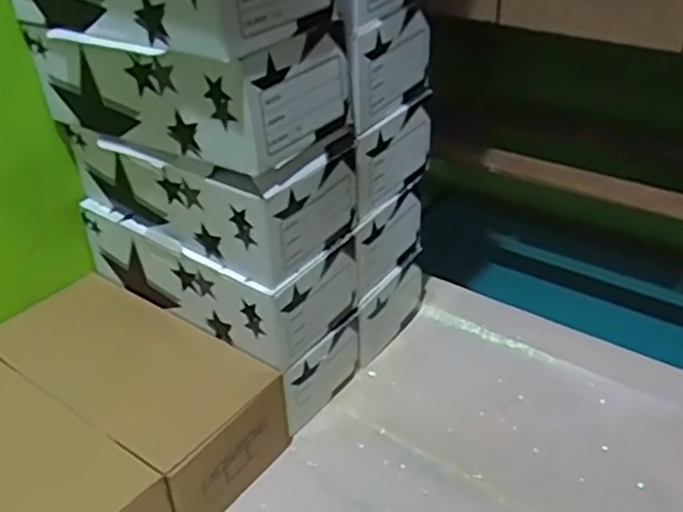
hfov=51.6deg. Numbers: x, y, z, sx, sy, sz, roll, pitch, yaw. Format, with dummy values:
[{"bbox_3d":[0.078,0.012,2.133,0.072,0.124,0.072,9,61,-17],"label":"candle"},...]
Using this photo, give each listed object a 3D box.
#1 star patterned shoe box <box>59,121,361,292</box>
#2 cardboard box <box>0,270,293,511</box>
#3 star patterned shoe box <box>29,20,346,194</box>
[{"bbox_3d":[-0.125,-0.076,0.664,0.260,0.093,0.125,22,40,32],"label":"star patterned shoe box"},{"bbox_3d":[-0.195,0.127,0.672,0.268,0.089,0.136,22,41,31],"label":"cardboard box"},{"bbox_3d":[-0.134,-0.152,0.607,0.257,0.101,0.133,22,40,32],"label":"star patterned shoe box"}]

